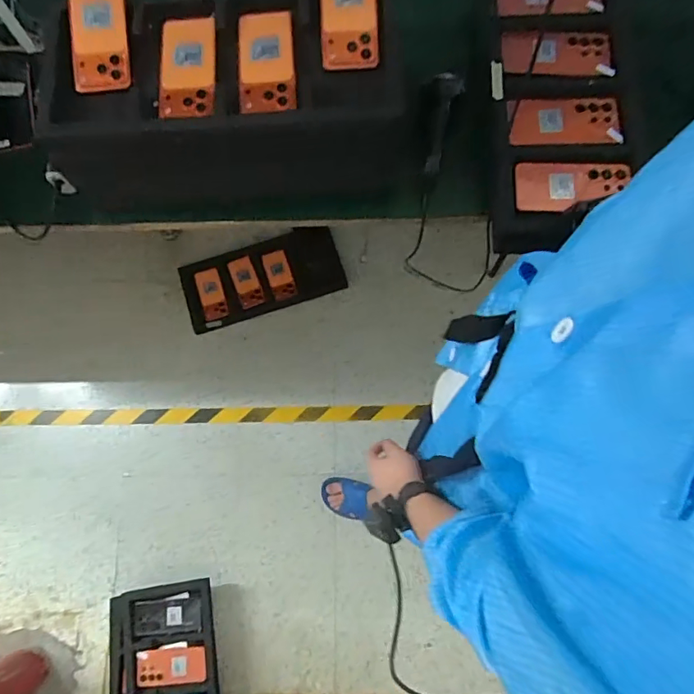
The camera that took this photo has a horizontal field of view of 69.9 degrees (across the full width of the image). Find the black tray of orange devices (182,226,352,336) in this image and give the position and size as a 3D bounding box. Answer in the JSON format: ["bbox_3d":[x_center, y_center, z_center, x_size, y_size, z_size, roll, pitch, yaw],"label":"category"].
[{"bbox_3d":[-0.258,-0.212,1.520,0.476,0.063,0.216,-18,75,-3],"label":"black tray of orange devices"}]

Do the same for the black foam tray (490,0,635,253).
[{"bbox_3d":[0.321,-0.374,0.759,0.209,0.050,0.449,-1,84,3],"label":"black foam tray"}]

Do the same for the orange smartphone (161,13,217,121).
[{"bbox_3d":[-0.220,-0.387,0.685,0.076,0.015,0.163,-4,76,0],"label":"orange smartphone"}]

